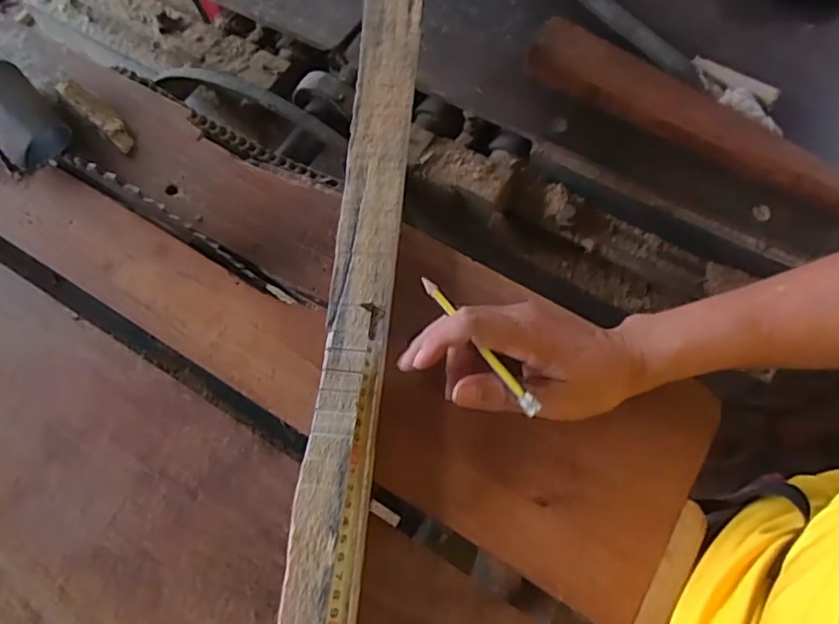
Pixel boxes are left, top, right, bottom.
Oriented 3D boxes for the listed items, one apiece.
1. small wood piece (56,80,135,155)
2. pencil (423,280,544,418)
[{"bbox_3d":[-0.279,-0.171,0.515,0.088,0.008,0.019,41,74,6],"label":"small wood piece"},{"bbox_3d":[0.034,0.017,0.354,0.007,0.007,0.104,-35,71,-12],"label":"pencil"}]

